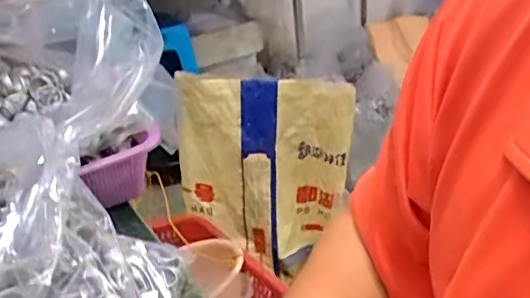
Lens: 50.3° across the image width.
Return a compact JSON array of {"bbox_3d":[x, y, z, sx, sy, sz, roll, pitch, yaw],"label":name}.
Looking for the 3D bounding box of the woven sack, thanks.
[{"bbox_3d":[0.006,0.042,1.107,0.324,0.379,0.083,-9,29,-10],"label":"woven sack"}]

